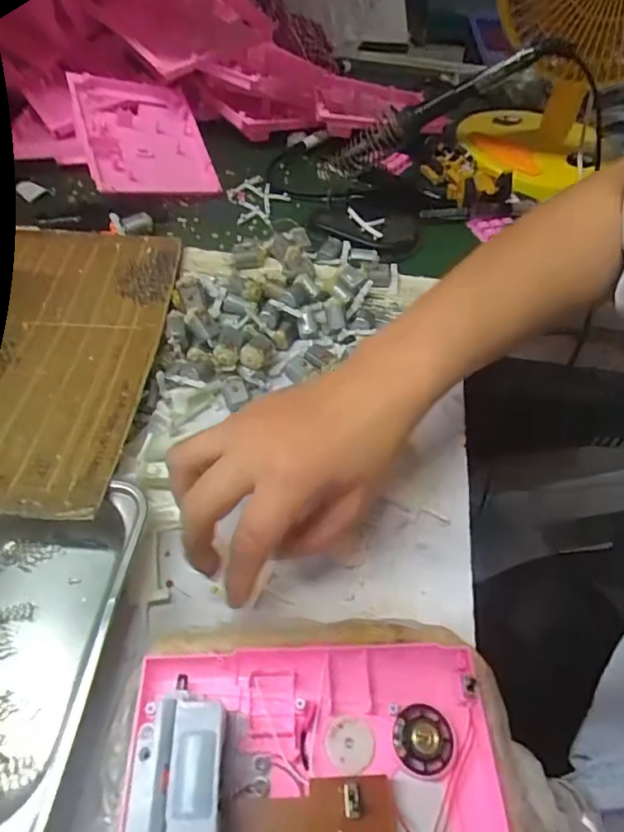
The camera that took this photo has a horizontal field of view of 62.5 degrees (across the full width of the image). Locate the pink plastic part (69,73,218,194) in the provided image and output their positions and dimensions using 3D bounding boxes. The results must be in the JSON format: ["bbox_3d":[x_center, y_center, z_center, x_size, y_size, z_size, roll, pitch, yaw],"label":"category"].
[{"bbox_3d":[-0.182,-0.301,0.553,0.125,0.022,0.161,-11,73,-30],"label":"pink plastic part"}]

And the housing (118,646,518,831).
[{"bbox_3d":[0.008,0.163,0.214,0.170,0.040,0.141,2,54,-3],"label":"housing"}]

